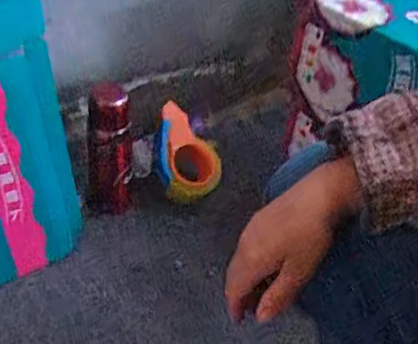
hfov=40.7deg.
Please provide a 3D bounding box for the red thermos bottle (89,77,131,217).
[{"bbox_3d":[-0.152,-0.019,0.874,0.061,0.216,0.066,3,43,-4],"label":"red thermos bottle"}]

